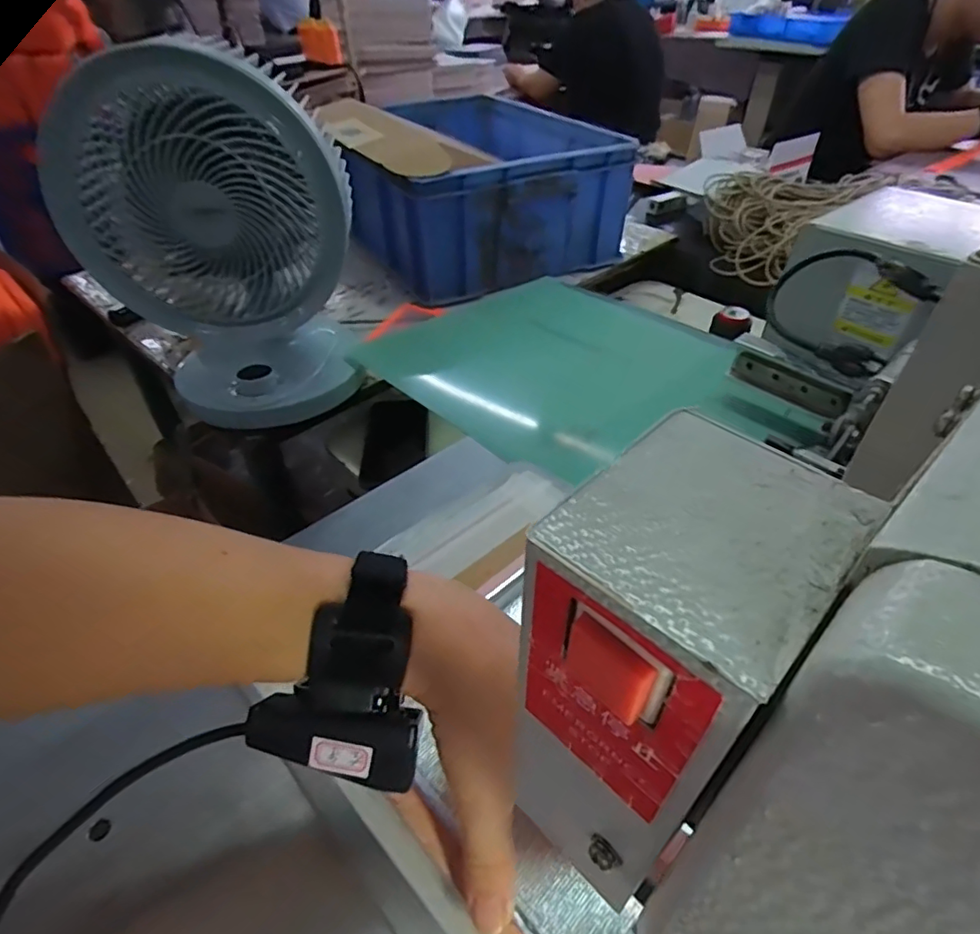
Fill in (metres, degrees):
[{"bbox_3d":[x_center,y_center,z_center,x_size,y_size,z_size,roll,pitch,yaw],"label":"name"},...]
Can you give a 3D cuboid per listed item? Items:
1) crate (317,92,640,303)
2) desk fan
[{"bbox_3d":[-0.049,-0.484,0.955,0.357,0.172,0.551,-15,43,-15],"label":"crate"},{"bbox_3d":[-0.248,-0.202,0.544,0.211,0.292,0.185,-23,46,-22],"label":"desk fan"}]

